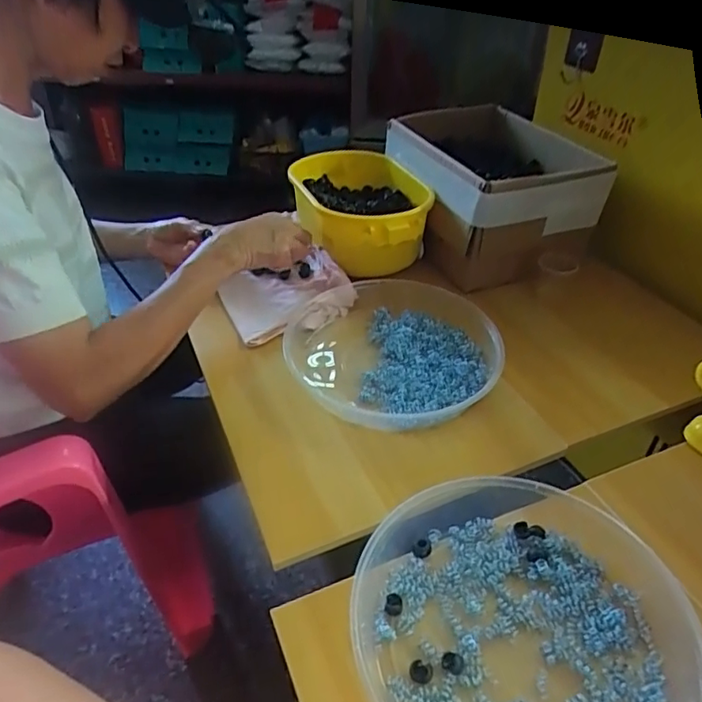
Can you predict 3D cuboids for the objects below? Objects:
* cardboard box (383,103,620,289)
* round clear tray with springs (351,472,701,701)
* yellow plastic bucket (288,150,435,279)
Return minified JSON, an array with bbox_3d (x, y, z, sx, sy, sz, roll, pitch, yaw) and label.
[{"bbox_3d":[0.204,-0.237,0.818,0.232,0.143,0.300,-10,41,-13],"label":"cardboard box"},{"bbox_3d":[0.124,0.194,0.398,0.235,0.036,0.226,0,40,0],"label":"round clear tray with springs"},{"bbox_3d":[0.009,-0.214,0.829,0.181,0.098,0.279,-7,40,-9],"label":"yellow plastic bucket"}]

